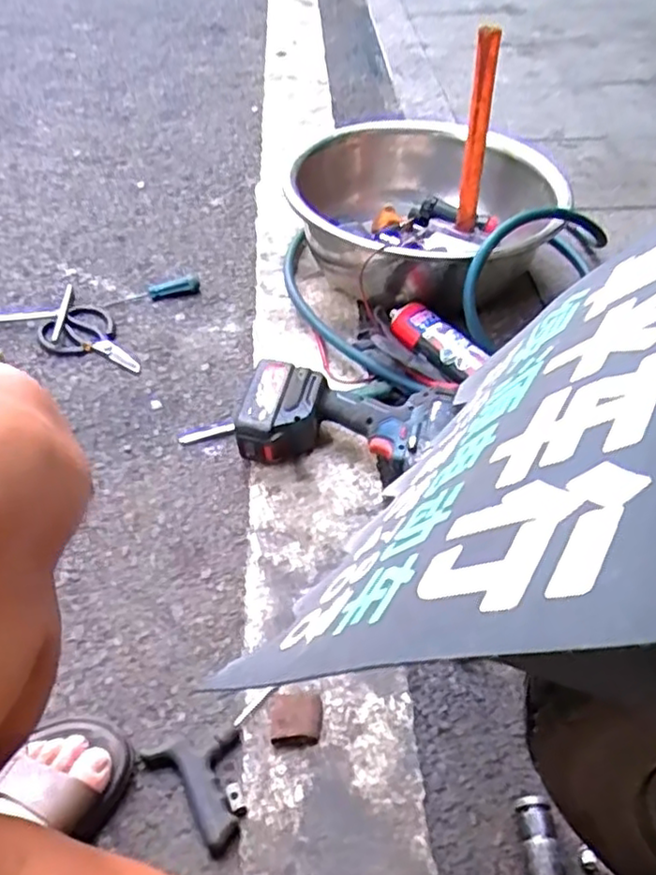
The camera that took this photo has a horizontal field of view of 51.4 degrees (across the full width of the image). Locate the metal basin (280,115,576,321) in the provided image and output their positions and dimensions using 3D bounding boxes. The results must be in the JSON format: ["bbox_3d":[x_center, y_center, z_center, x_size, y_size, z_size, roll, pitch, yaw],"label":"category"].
[{"bbox_3d":[0.161,-0.348,1.048,0.347,0.163,0.368,0,47,0],"label":"metal basin"}]

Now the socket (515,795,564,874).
[{"bbox_3d":[0.162,0.316,0.525,0.026,0.031,0.065,-1,47,-1],"label":"socket"}]

